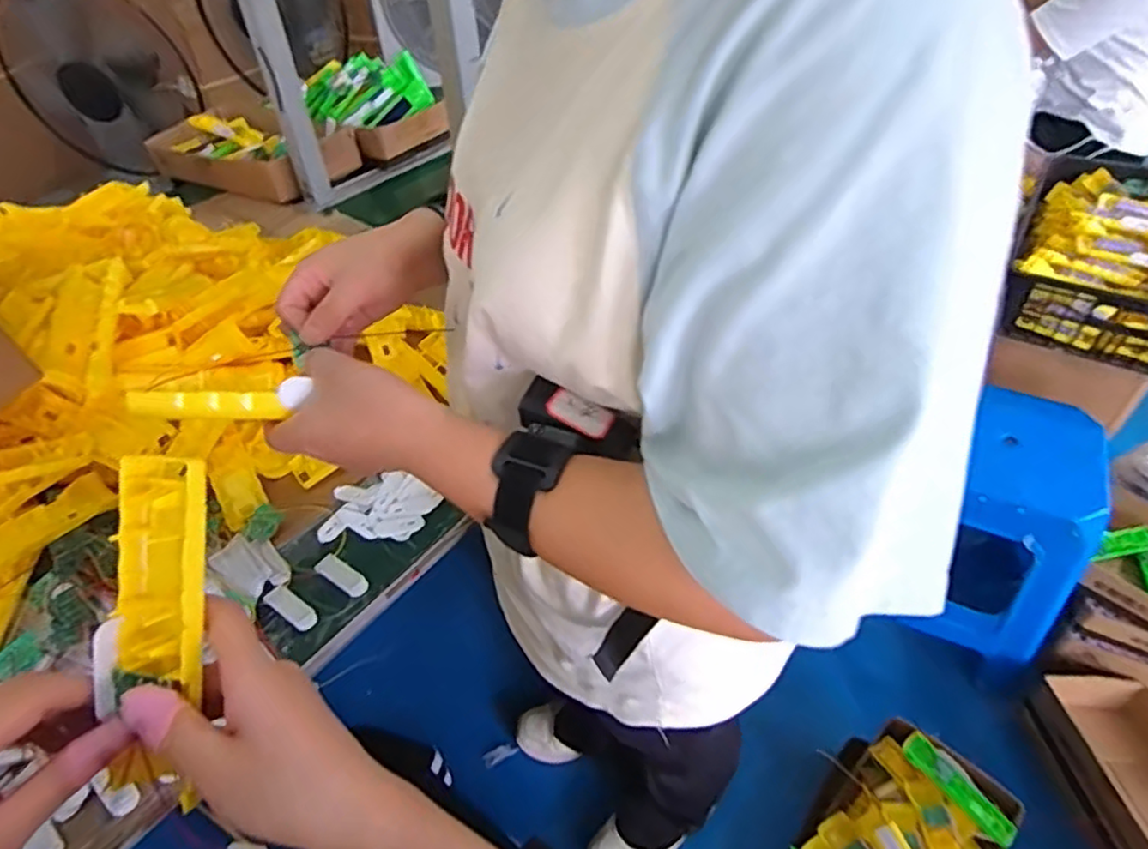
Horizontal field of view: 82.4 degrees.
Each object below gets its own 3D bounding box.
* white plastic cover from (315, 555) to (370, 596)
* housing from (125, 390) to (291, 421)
[{"bbox_3d":[-0.229,0.150,0.649,0.060,0.007,0.024,23,50,25],"label":"white plastic cover"},{"bbox_3d":[-0.209,-0.011,0.372,0.075,0.015,0.012,1,41,-19],"label":"housing"}]

